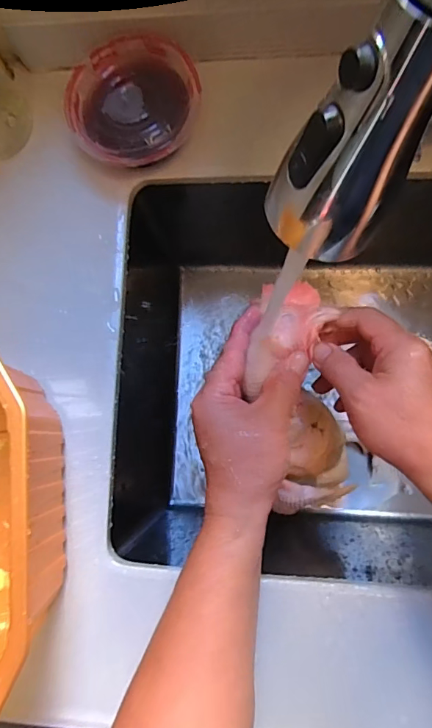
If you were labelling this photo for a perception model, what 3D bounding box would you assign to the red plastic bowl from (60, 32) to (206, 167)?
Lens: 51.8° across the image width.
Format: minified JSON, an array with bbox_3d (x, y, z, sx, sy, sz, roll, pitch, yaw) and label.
[{"bbox_3d":[-0.069,-0.222,0.394,0.112,0.046,0.110,-1,83,6],"label":"red plastic bowl"}]

